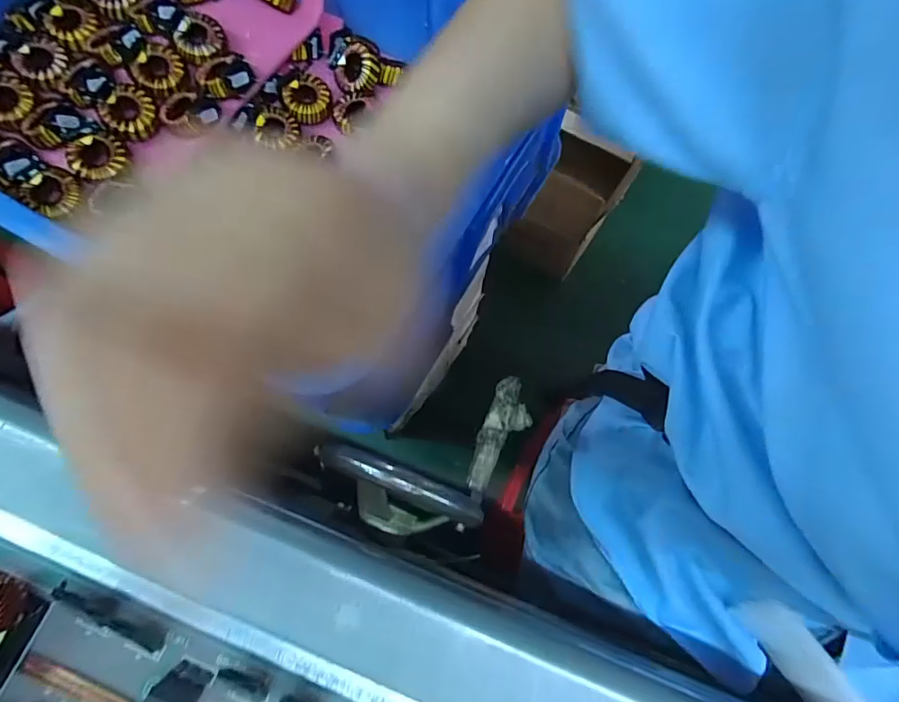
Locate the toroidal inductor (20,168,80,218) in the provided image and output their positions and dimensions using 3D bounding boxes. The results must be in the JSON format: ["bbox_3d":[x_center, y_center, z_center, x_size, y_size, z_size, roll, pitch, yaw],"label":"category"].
[{"bbox_3d":[-0.364,-0.145,0.452,0.043,0.015,0.044,0,70,-1],"label":"toroidal inductor"}]

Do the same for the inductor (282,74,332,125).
[{"bbox_3d":[-0.150,-0.265,0.515,0.048,0.019,0.047,0,70,-1],"label":"inductor"}]

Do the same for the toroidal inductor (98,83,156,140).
[{"bbox_3d":[-0.309,-0.231,0.475,0.047,0.019,0.048,0,70,-1],"label":"toroidal inductor"}]

